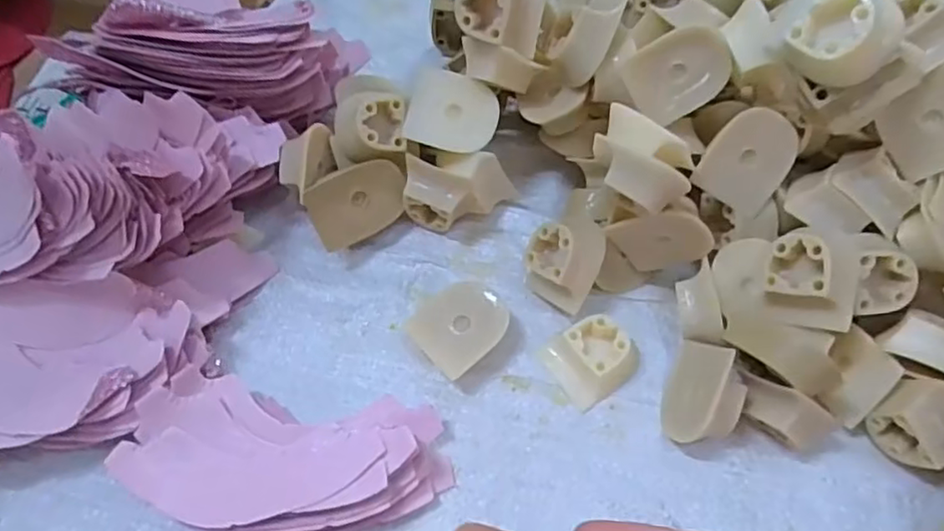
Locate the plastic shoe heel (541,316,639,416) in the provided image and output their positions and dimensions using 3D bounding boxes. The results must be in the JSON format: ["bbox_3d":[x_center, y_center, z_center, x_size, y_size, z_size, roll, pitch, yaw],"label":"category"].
[{"bbox_3d":[0.066,0.047,0.337,0.045,0.017,0.039,-25,63,-16],"label":"plastic shoe heel"}]

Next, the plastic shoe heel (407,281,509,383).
[{"bbox_3d":[-0.006,0.032,0.342,0.047,0.023,0.041,-35,66,-21],"label":"plastic shoe heel"}]

